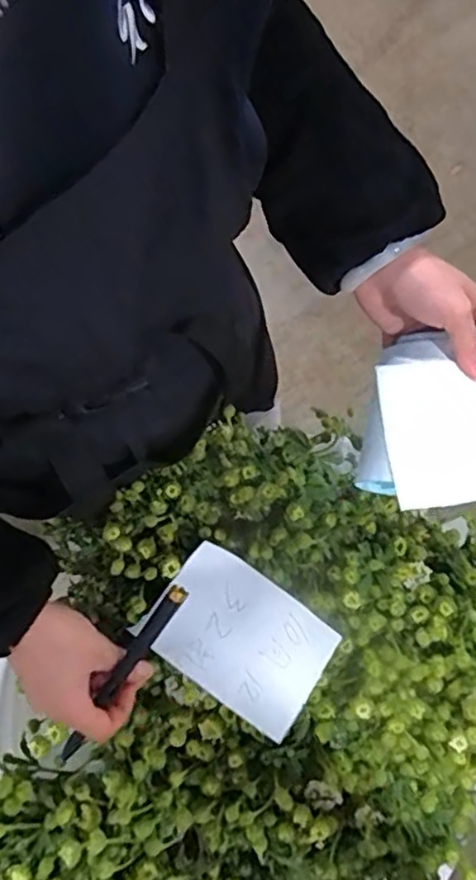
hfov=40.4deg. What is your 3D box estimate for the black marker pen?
[{"bbox_3d":[-0.082,0.164,0.454,0.012,0.012,0.148,36,96,7],"label":"black marker pen"}]

